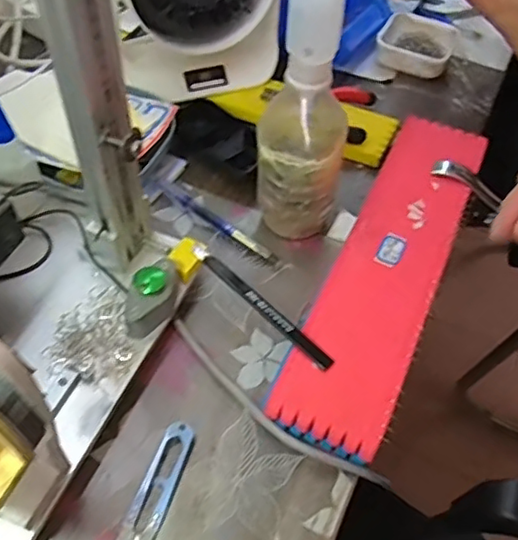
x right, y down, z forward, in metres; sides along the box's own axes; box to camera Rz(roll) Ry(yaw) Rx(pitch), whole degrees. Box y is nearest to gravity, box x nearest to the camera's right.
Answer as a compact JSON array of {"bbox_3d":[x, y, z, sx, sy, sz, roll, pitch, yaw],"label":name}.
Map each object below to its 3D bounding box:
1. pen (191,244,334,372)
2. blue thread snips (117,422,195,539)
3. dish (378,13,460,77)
[{"bbox_3d":[0.000,0.025,0.455,0.013,0.009,0.139,-37,62,-28],"label":"pen"},{"bbox_3d":[-0.068,0.146,0.391,0.024,0.007,0.102,18,53,10],"label":"blue thread snips"},{"bbox_3d":[0.174,-0.250,0.682,0.081,0.027,0.077,19,53,11],"label":"dish"}]

